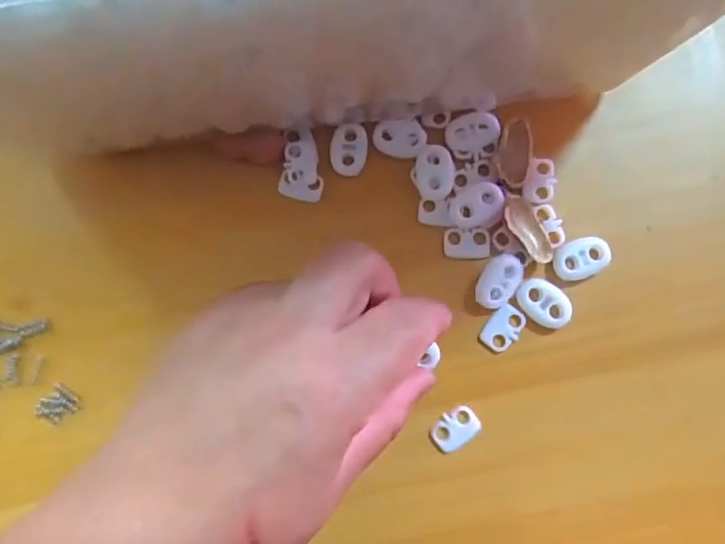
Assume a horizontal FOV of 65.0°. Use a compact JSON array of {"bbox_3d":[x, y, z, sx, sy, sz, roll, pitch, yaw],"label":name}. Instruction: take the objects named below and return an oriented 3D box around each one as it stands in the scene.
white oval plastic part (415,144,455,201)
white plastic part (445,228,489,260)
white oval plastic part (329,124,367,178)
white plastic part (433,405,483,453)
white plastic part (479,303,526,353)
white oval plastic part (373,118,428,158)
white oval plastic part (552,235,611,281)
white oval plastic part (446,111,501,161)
[{"bbox_3d":[0.029,-0.040,0.231,0.015,0.006,0.021,2,83,4],"label":"white oval plastic part"},{"bbox_3d":[0.043,-0.011,0.230,0.018,0.004,0.012,1,83,4],"label":"white plastic part"},{"bbox_3d":[-0.006,-0.051,0.236,0.015,0.005,0.021,2,83,4],"label":"white oval plastic part"},{"bbox_3d":[0.037,0.061,0.224,0.019,0.005,0.013,-34,82,-1],"label":"white plastic part"},{"bbox_3d":[0.056,0.022,0.228,0.013,0.005,0.019,41,87,7],"label":"white plastic part"},{"bbox_3d":[0.015,-0.055,0.234,0.021,0.004,0.015,1,83,4],"label":"white oval plastic part"},{"bbox_3d":[0.087,-0.006,0.224,0.022,0.004,0.015,-20,82,1],"label":"white oval plastic part"},{"bbox_3d":[0.045,-0.056,0.232,0.021,0.004,0.018,-10,82,2],"label":"white oval plastic part"}]

